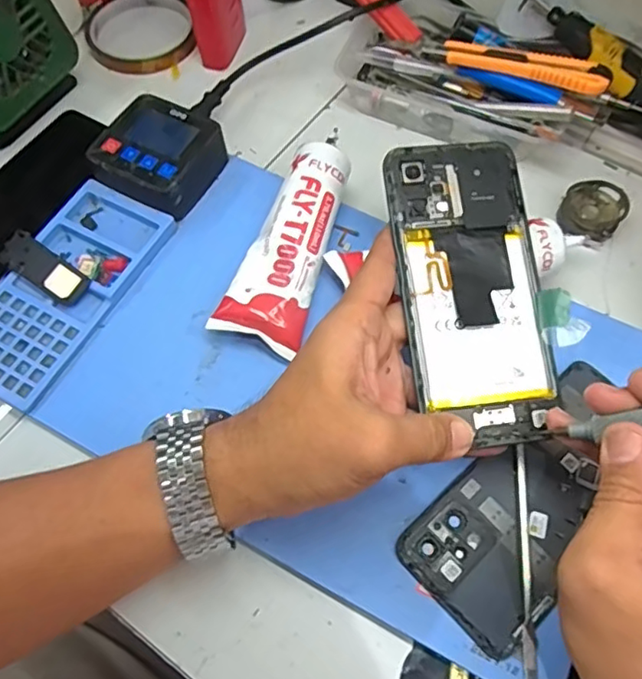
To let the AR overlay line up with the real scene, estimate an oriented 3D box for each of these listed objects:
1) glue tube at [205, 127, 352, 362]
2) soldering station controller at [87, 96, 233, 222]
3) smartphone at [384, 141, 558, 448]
[{"bbox_3d":[-0.021,-0.061,0.370,0.050,0.041,0.138,14,65,7],"label":"glue tube"},{"bbox_3d":[-0.111,-0.123,0.399,0.070,0.034,0.074,26,67,12],"label":"soldering station controller"},{"bbox_3d":[0.079,-0.028,0.309,0.072,0.005,0.162,-7,79,-4],"label":"smartphone"}]

